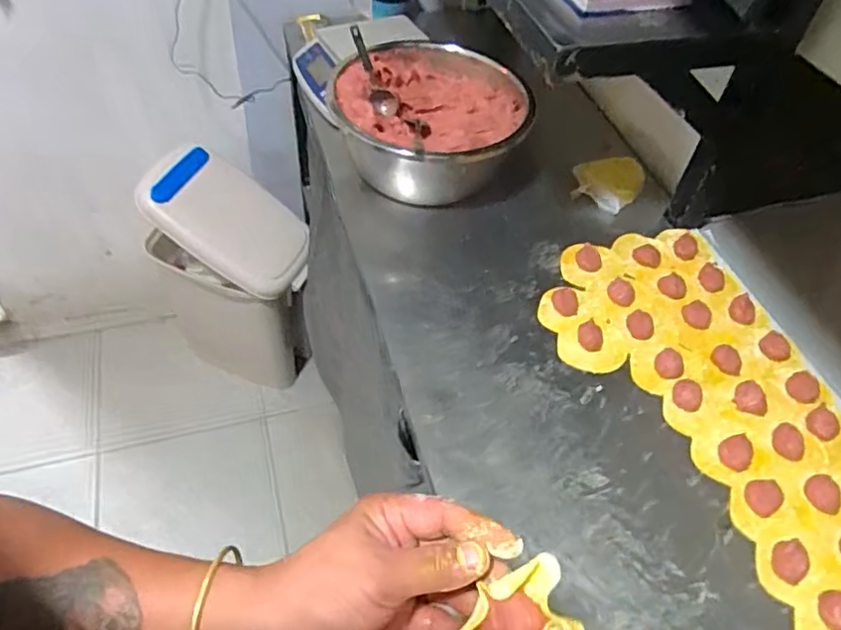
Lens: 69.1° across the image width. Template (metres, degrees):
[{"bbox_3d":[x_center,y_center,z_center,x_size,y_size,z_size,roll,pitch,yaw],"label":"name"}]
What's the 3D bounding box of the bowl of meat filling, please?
[{"bbox_3d":[0.019,-0.283,0.895,0.265,0.124,0.275,2,50,-3],"label":"bowl of meat filling"}]

